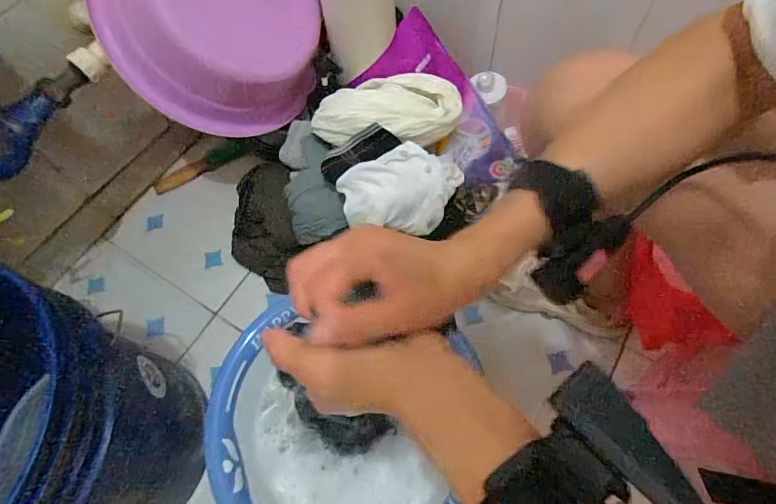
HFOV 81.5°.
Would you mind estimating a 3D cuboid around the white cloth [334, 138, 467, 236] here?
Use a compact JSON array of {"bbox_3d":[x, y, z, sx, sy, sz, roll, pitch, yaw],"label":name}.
[{"bbox_3d":[0.023,-0.092,0.648,0.177,0.030,0.120,9,90,-17],"label":"white cloth"}]

